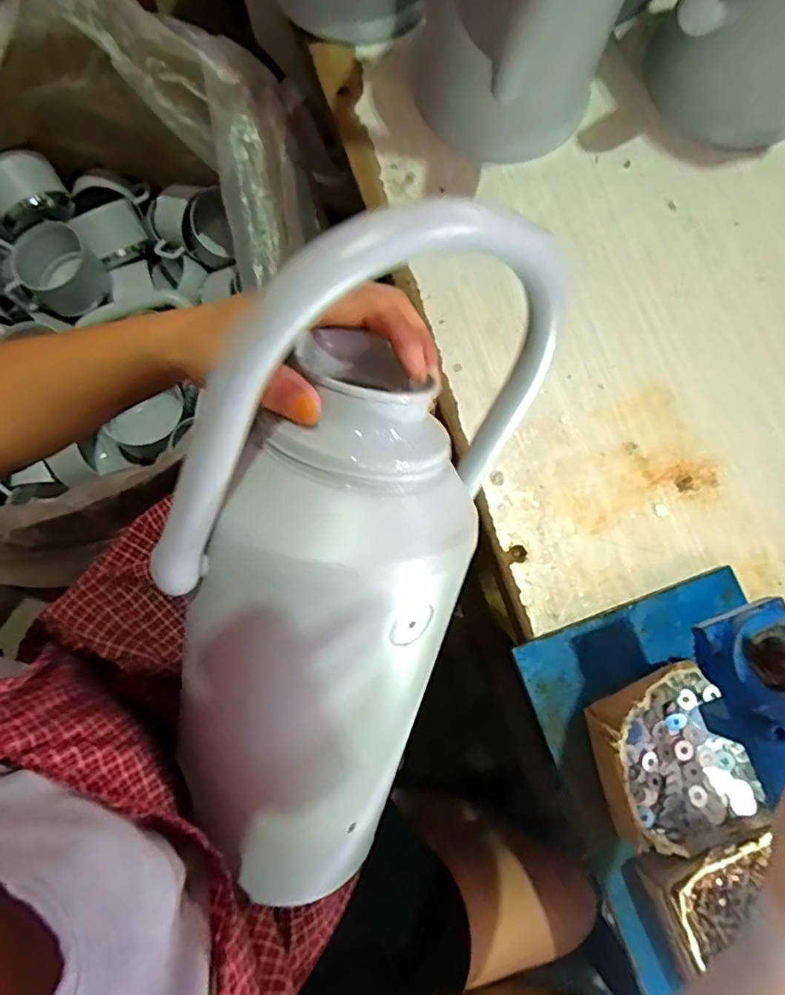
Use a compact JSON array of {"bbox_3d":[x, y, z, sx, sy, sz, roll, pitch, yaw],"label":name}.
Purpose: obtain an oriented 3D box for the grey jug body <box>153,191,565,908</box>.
[{"bbox_3d":[-0.032,0.062,0.328,0.147,0.135,0.415,14,114,3],"label":"grey jug body"}]

